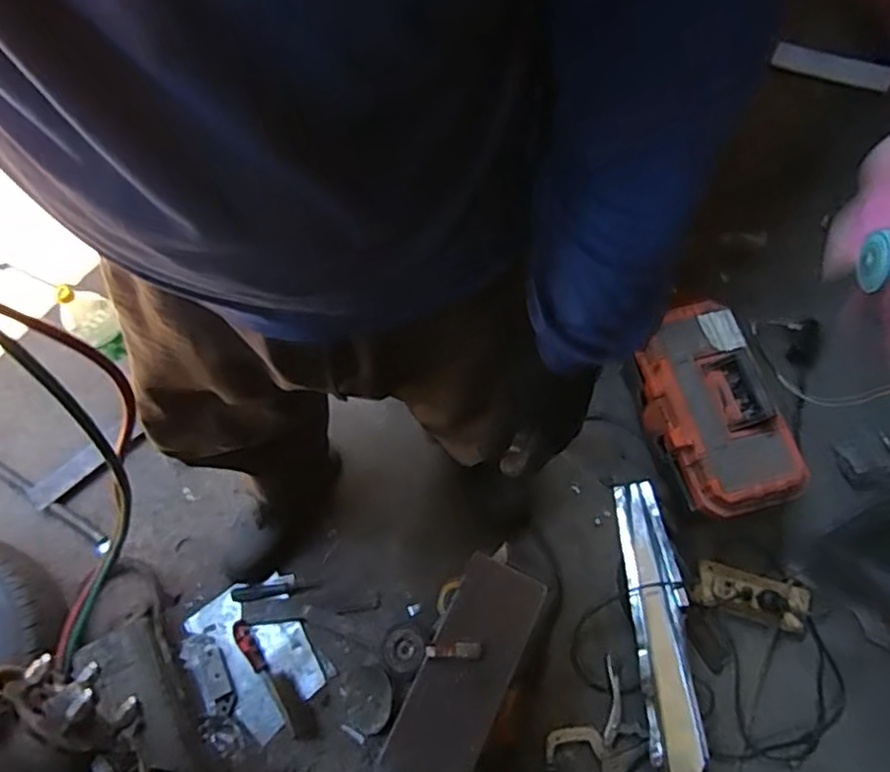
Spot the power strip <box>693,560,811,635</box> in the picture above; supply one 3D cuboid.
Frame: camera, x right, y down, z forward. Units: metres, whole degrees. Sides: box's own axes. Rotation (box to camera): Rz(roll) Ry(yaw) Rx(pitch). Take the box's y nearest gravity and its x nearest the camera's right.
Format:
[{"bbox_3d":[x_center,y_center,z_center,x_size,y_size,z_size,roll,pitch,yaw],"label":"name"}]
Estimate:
[{"bbox_3d":[0.547,0.373,1.168,0.197,0.044,0.086,13,69,7],"label":"power strip"}]

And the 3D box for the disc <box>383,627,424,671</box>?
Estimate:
[{"bbox_3d":[-0.074,0.469,1.171,0.071,0.009,0.071,-21,69,-7],"label":"disc"}]

